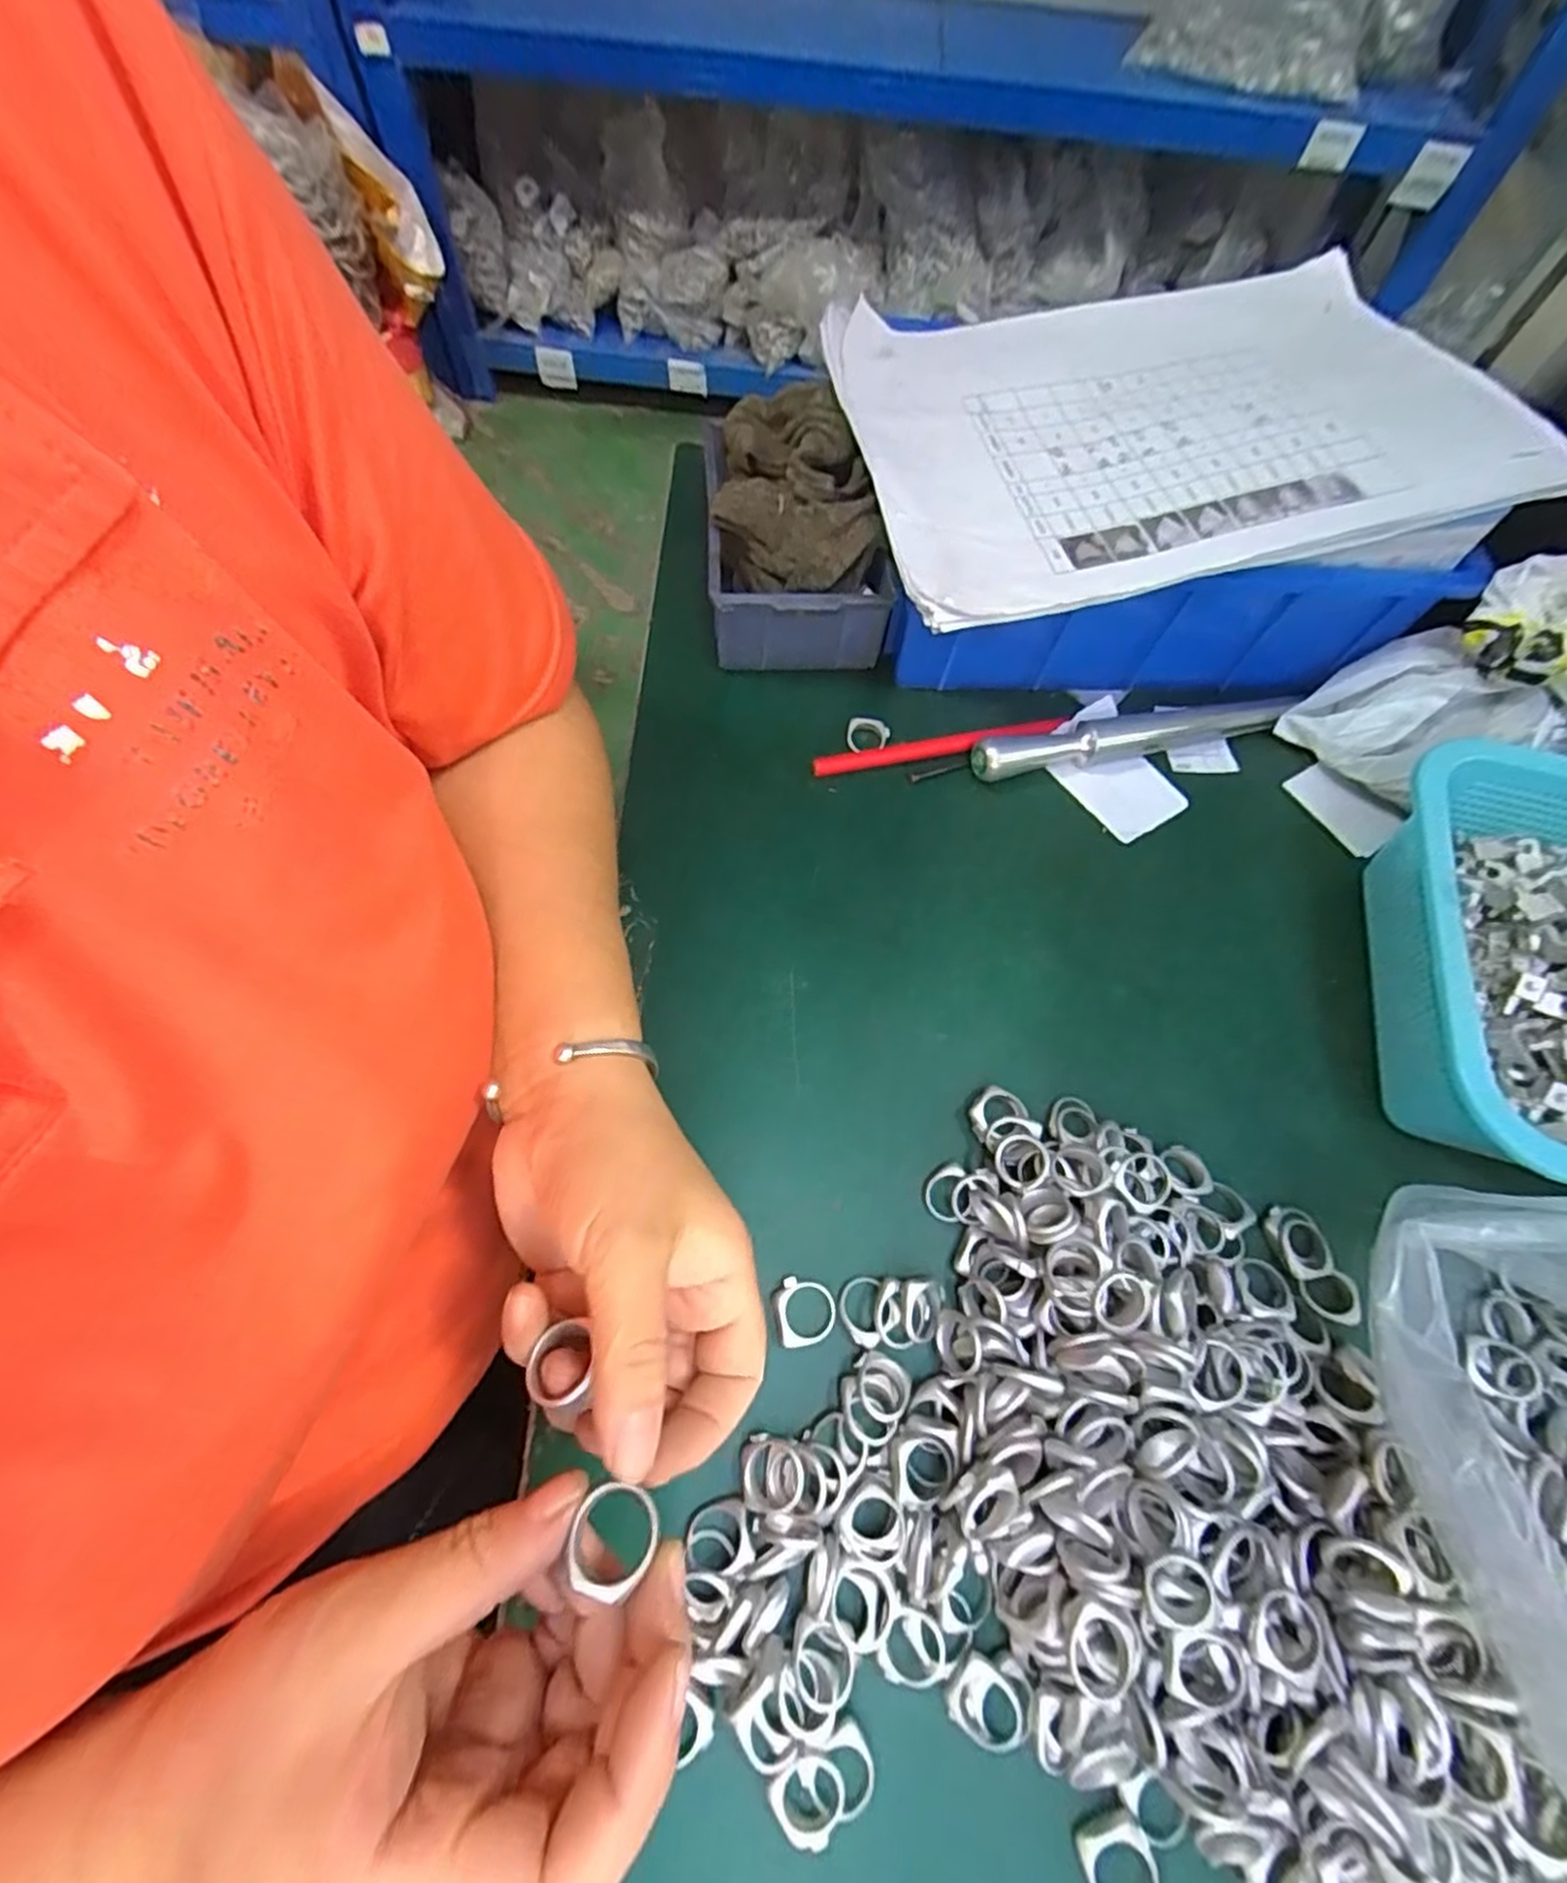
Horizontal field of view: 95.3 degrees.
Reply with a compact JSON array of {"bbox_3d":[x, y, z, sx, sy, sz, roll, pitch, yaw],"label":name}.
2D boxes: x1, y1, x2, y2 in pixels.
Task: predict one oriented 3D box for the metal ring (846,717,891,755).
[{"bbox_3d":[0.045,-0.111,0.387,0.023,0.005,0.026,15,66,3],"label":"metal ring"}]

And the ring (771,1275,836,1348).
[{"bbox_3d":[0.008,0.139,0.270,0.023,0.004,0.023,1,66,-3],"label":"ring"}]

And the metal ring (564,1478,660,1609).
[{"bbox_3d":[-0.044,0.154,0.183,0.022,0.009,0.021,1,66,-3],"label":"metal ring"}]

